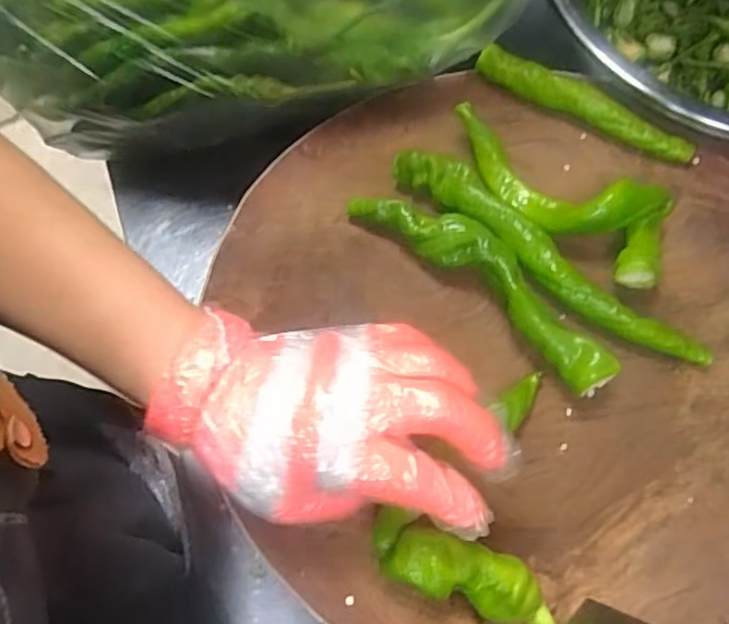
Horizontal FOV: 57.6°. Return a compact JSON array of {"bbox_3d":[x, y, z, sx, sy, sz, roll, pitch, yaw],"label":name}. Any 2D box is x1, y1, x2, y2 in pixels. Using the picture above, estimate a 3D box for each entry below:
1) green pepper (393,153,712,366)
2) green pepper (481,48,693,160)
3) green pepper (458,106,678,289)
[{"bbox_3d":[0.112,-0.035,0.424,0.222,0.025,0.029,40,73,17],"label":"green pepper"},{"bbox_3d":[0.153,-0.146,0.467,0.159,0.025,0.022,29,70,13],"label":"green pepper"},{"bbox_3d":[0.121,-0.079,0.431,0.164,0.041,0.064,30,70,13],"label":"green pepper"}]

